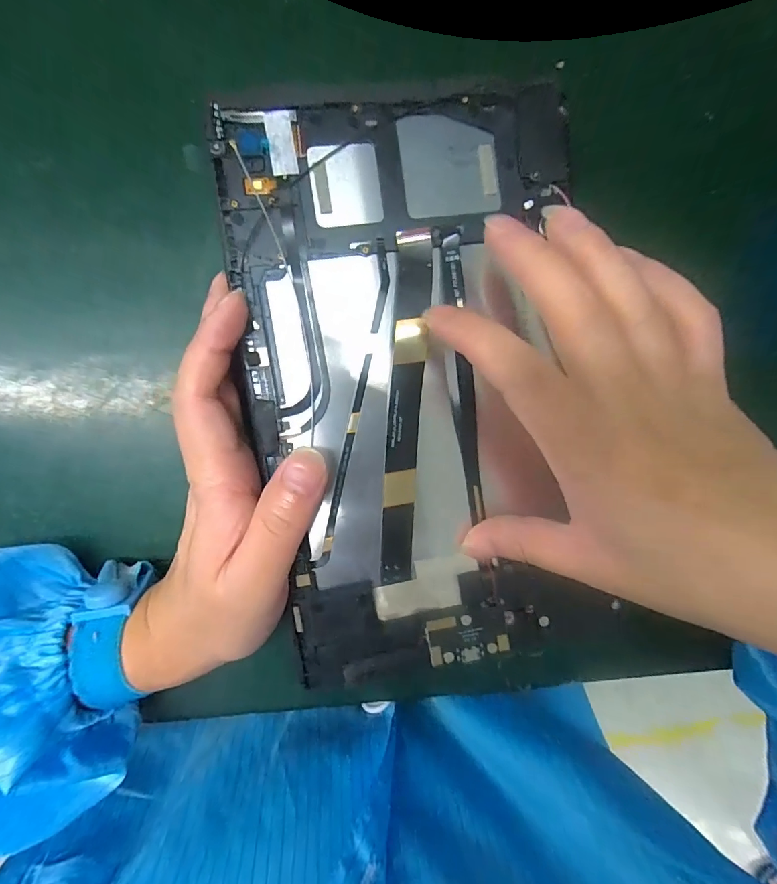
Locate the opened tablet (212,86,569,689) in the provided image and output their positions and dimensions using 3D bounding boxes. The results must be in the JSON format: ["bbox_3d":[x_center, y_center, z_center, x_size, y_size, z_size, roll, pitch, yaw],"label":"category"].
[{"bbox_3d":[0.012,-0.016,0.186,0.137,0.010,0.248,-7,95,-8],"label":"opened tablet"}]

